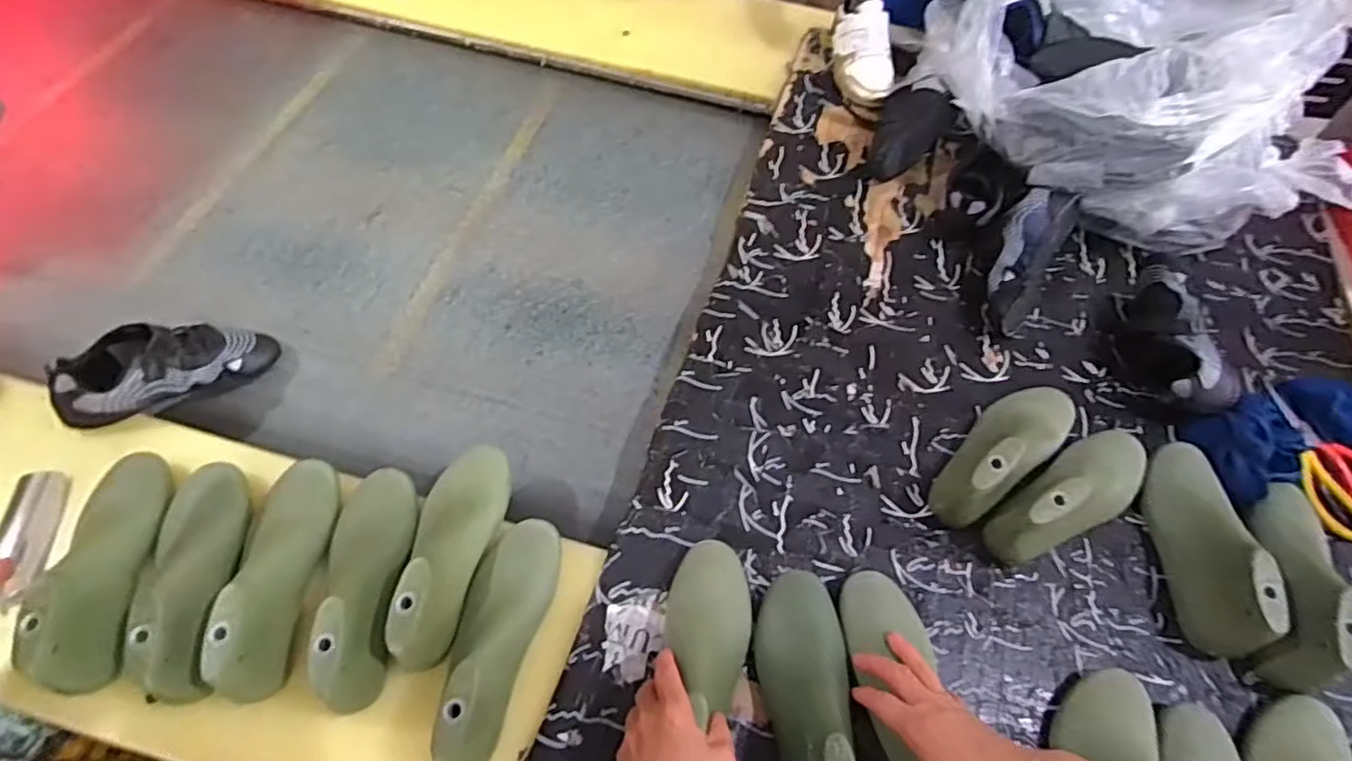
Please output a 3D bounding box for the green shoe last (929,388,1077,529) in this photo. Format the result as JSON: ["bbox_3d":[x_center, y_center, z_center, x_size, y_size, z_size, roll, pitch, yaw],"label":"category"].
[{"bbox_3d":[0.353,0.062,0.699,0.216,0.087,0.077,-33,67,-22],"label":"green shoe last"}]

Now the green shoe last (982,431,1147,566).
[{"bbox_3d":[0.410,0.106,0.669,0.215,0.083,0.076,-24,64,-18],"label":"green shoe last"}]

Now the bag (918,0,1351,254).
[{"bbox_3d":[0.586,-0.413,0.900,0.433,0.200,0.465,-2,59,-6],"label":"bag"}]

